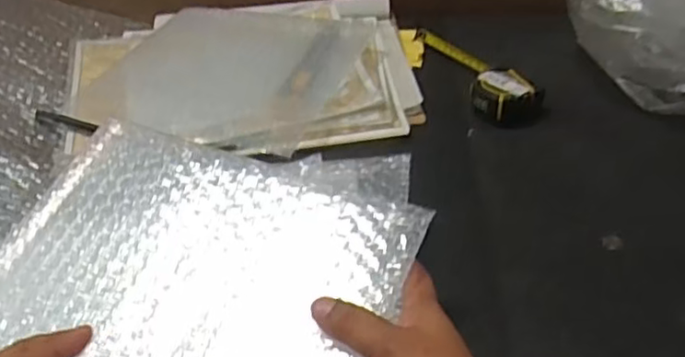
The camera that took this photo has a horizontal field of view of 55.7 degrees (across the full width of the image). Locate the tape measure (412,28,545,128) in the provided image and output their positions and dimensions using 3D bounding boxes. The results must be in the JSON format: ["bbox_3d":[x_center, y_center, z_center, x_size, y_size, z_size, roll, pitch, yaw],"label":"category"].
[{"bbox_3d":[0.136,-0.116,0.663,0.063,0.030,0.188,-14,39,-11],"label":"tape measure"}]

